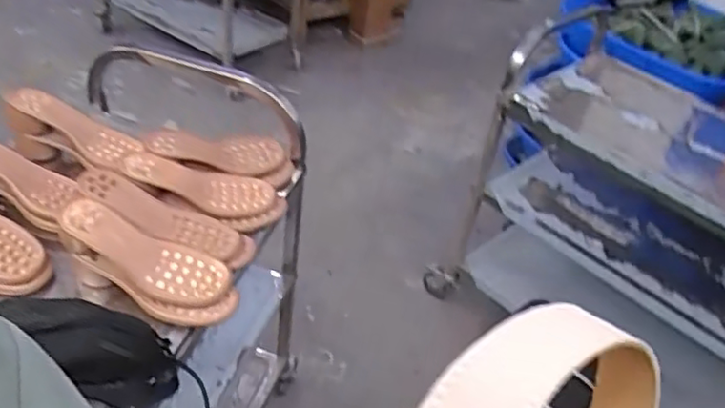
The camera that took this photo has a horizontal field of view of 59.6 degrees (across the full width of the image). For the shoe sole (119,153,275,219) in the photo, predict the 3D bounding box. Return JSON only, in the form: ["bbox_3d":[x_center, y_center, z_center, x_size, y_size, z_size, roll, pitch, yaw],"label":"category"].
[{"bbox_3d":[-0.255,-0.028,0.993,0.229,0.035,0.076,17,33,-22],"label":"shoe sole"}]

